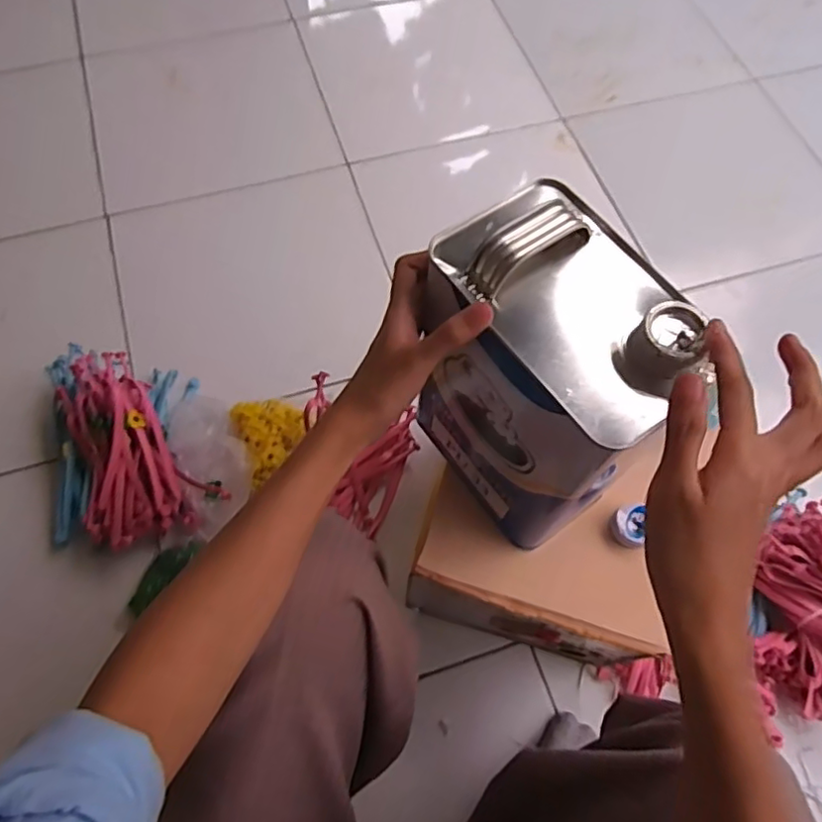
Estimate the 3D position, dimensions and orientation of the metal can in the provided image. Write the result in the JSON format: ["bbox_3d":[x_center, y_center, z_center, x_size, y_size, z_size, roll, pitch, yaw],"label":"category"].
[{"bbox_3d":[0.087,-0.018,0.444,0.099,0.237,0.165,-34,71,-16],"label":"metal can"}]

